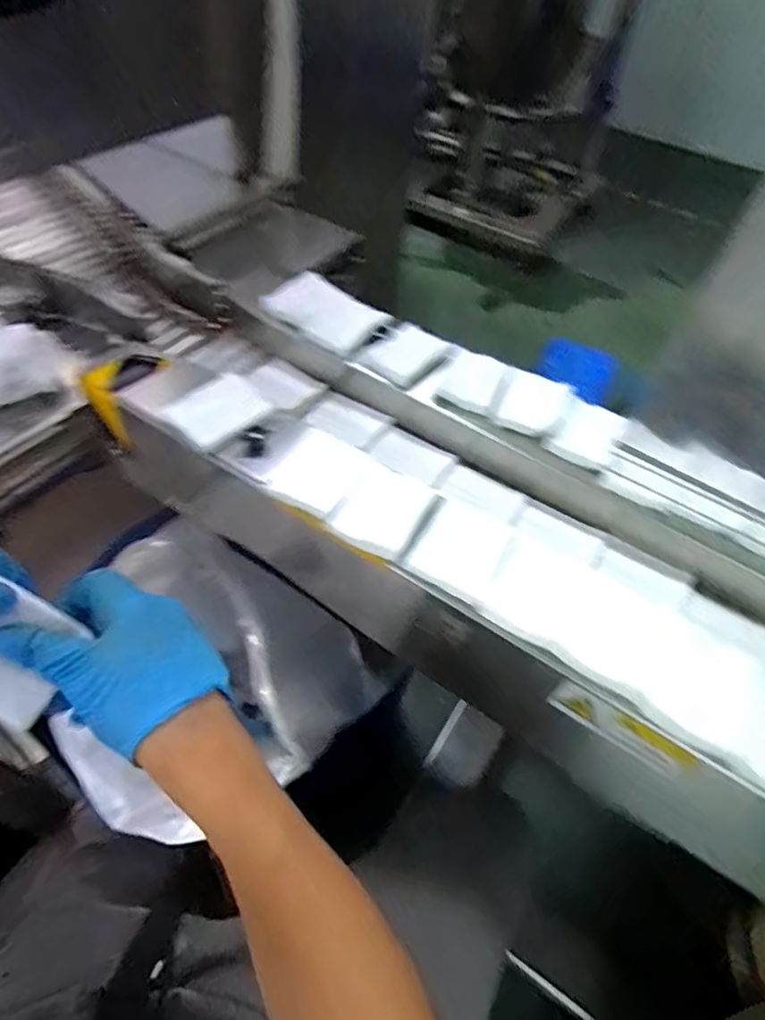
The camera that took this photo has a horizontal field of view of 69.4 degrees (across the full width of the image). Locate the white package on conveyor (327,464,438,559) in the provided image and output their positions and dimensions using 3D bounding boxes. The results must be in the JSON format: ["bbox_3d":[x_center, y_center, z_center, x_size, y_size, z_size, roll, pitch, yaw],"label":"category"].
[{"bbox_3d":[0.002,-0.001,0.507,0.068,0.010,0.083,27,54,16],"label":"white package on conveyor"}]

